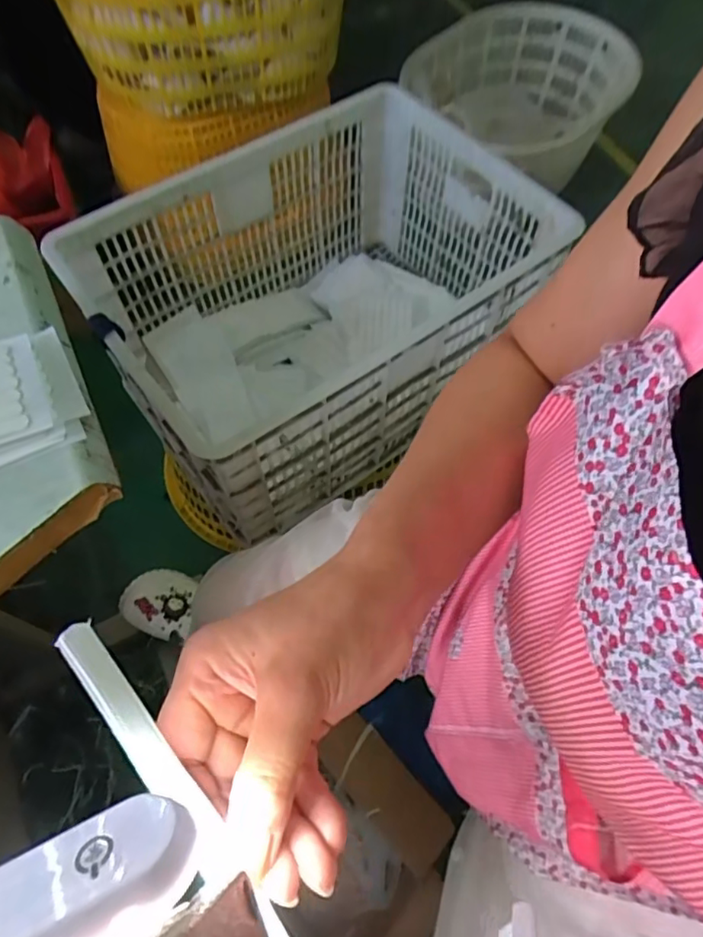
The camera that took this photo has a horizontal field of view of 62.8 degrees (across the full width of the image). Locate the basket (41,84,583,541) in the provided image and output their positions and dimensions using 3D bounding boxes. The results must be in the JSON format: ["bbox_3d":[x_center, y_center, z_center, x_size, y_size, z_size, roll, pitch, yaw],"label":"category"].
[{"bbox_3d":[-0.043,-0.252,0.882,0.599,0.291,0.434,-34,69,-17],"label":"basket"}]

